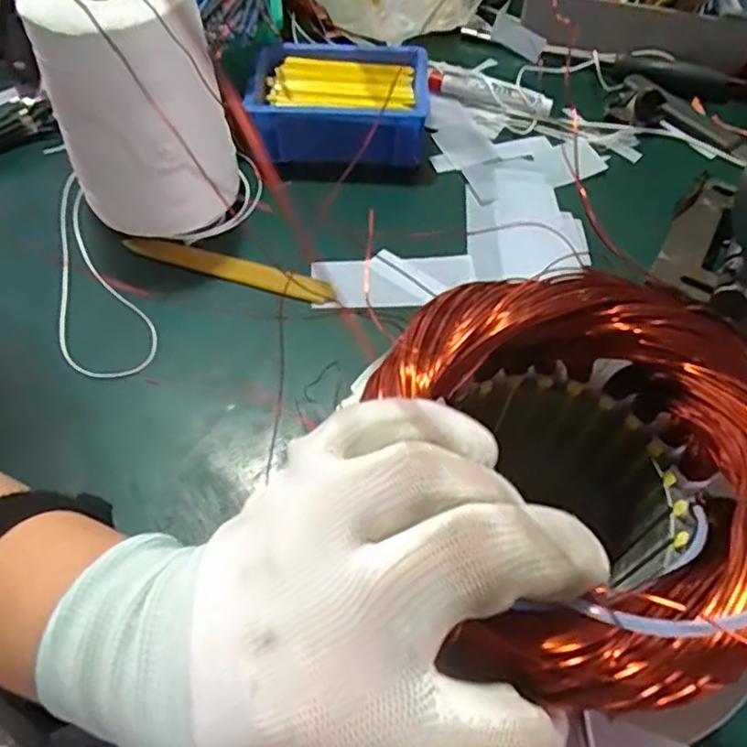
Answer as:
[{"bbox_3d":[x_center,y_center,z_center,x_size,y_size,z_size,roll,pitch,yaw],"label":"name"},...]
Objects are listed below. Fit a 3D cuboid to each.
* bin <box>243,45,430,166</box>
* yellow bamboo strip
[{"bbox_3d":[-0.028,-0.225,0.546,0.147,0.052,0.107,3,57,0],"label":"bin"},{"bbox_3d":[-0.108,-0.078,0.478,0.163,0.006,0.019,16,58,8],"label":"yellow bamboo strip"}]

